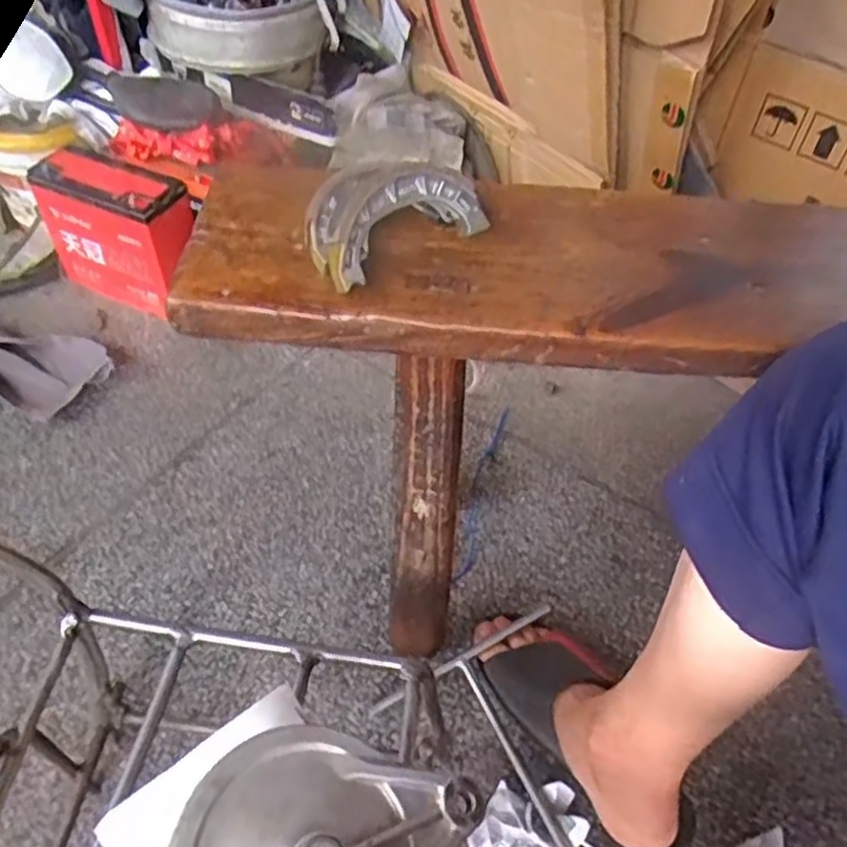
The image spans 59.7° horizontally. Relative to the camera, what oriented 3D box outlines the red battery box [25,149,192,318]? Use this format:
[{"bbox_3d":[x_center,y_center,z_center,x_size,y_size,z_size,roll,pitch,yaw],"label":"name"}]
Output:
[{"bbox_3d":[-0.391,-0.248,0.966,0.194,0.174,0.084,21,51,15],"label":"red battery box"}]

